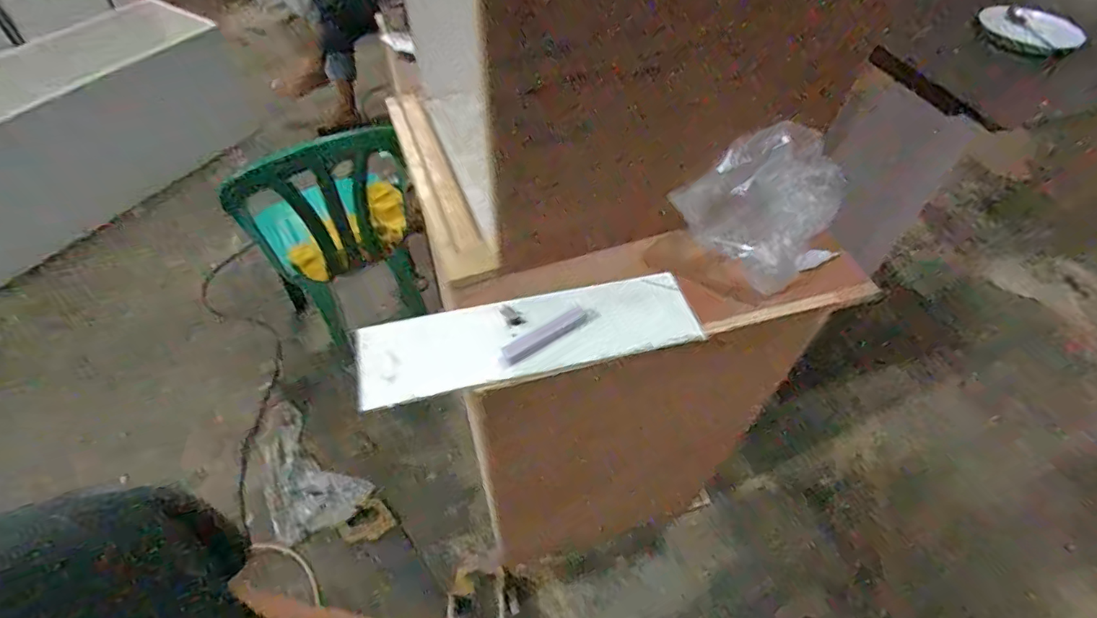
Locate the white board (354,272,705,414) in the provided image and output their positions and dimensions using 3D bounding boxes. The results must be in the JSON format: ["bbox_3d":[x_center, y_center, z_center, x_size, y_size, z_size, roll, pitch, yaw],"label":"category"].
[{"bbox_3d":[-0.022,0.034,0.666,0.426,0.016,0.114,-13,59,-9],"label":"white board"}]

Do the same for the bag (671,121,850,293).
[{"bbox_3d":[0.304,-0.143,0.712,0.191,0.168,0.160,-27,58,-20],"label":"bag"}]

